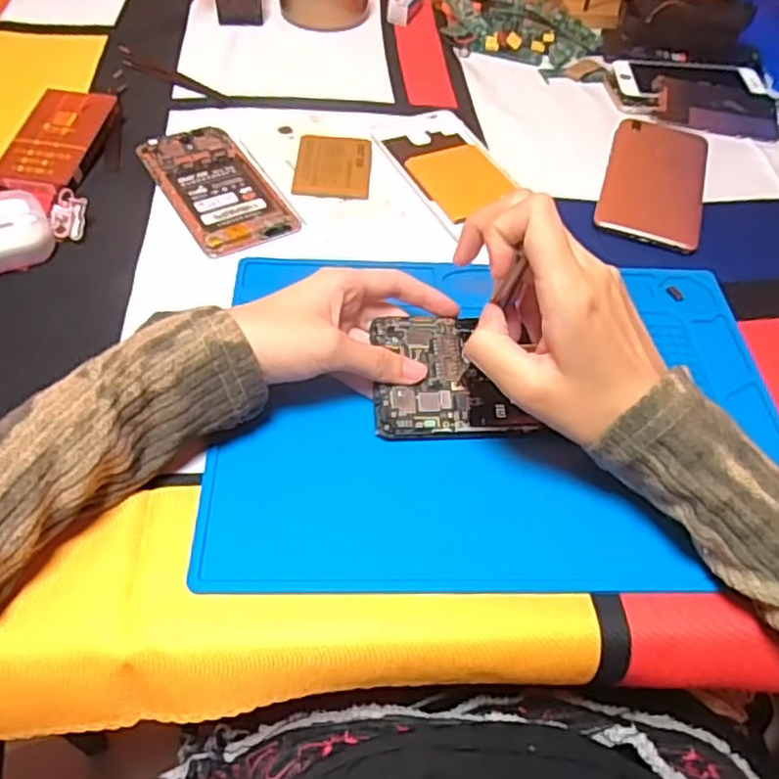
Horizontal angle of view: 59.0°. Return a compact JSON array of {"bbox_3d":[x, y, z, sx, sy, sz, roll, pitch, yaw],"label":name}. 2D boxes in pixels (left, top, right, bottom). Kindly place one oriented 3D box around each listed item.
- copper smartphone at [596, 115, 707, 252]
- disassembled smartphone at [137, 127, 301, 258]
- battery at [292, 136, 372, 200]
[{"bbox_3d":[0.206,-0.164,0.534,0.075,0.006,0.158,17,53,9],"label":"copper smartphone"},{"bbox_3d":[-0.126,-0.148,0.496,0.069,0.005,0.140,-25,58,-21],"label":"disassembled smartphone"},{"bbox_3d":[-0.042,-0.166,0.513,0.055,0.009,0.066,3,52,-2],"label":"battery"}]

